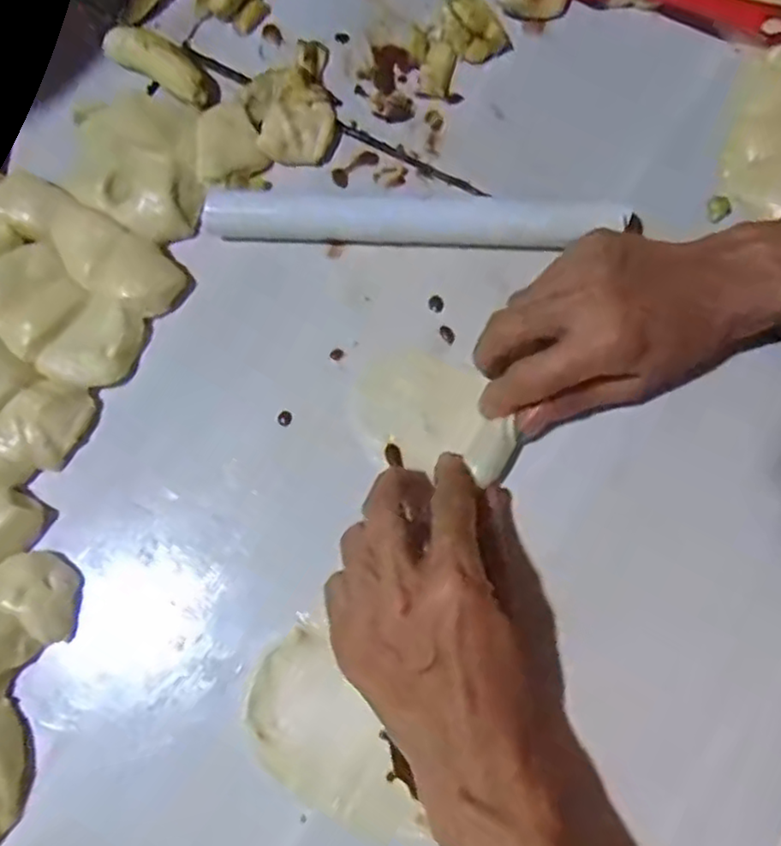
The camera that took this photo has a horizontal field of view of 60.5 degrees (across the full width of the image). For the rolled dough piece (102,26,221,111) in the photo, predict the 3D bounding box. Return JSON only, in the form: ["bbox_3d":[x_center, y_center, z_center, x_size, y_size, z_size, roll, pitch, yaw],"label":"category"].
[{"bbox_3d":[-0.142,-0.220,0.408,0.081,0.022,0.025,30,80,8],"label":"rolled dough piece"}]

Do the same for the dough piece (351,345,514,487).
[{"bbox_3d":[0.023,-0.005,0.362,0.090,0.021,0.058,28,80,7],"label":"dough piece"}]

